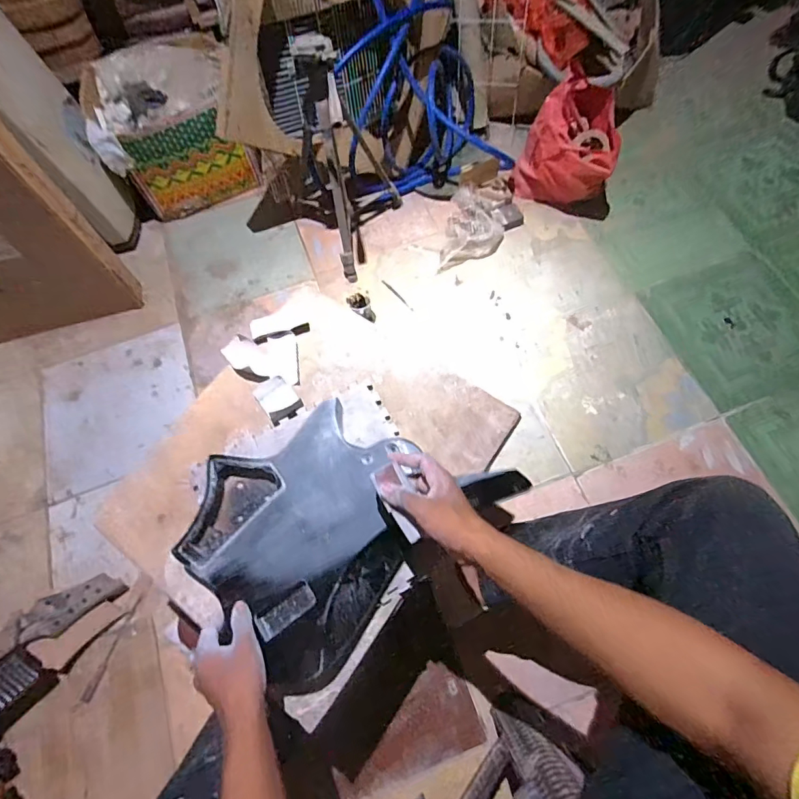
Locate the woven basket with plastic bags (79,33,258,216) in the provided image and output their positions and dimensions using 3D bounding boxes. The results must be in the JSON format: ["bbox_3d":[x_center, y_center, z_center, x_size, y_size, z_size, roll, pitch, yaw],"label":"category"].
[{"bbox_3d":[-0.658,-0.819,1.374,0.387,0.305,0.355,-28,69,-9],"label":"woven basket with plastic bags"}]

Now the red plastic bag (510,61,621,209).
[{"bbox_3d":[0.462,-0.688,1.281,0.244,0.286,0.186,14,68,8],"label":"red plastic bag"}]

